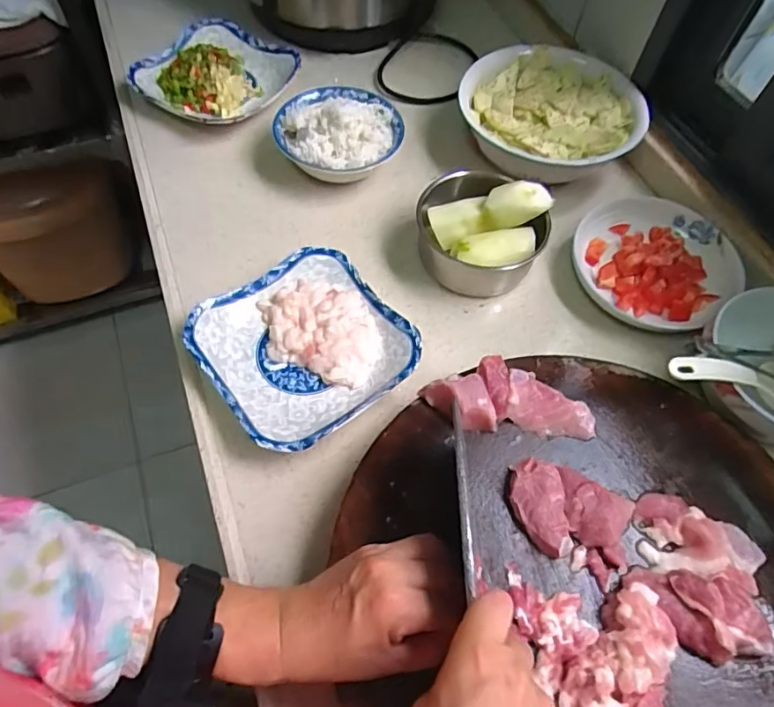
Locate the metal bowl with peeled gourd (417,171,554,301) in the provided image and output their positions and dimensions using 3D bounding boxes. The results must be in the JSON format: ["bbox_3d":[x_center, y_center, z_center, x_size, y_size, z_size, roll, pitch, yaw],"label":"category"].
[{"bbox_3d":[0.100,-0.131,0.565,0.131,0.081,0.121,1,60,-2],"label":"metal bowl with peeled gourd"}]

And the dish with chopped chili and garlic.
[{"bbox_3d":[-0.225,-0.372,0.719,0.184,0.051,0.175,1,60,-2],"label":"dish with chopped chili and garlic"}]

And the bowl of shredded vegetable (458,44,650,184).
[{"bbox_3d":[0.200,-0.291,0.659,0.214,0.072,0.186,9,60,2],"label":"bowl of shredded vegetable"}]

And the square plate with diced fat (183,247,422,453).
[{"bbox_3d":[-0.079,-0.004,0.508,0.175,0.042,0.175,-32,66,-20],"label":"square plate with diced fat"}]

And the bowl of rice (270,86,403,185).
[{"bbox_3d":[-0.057,-0.262,0.637,0.146,0.079,0.133,1,60,-2],"label":"bowl of rice"}]

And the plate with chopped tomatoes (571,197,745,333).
[{"bbox_3d":[0.295,-0.100,0.585,0.163,0.033,0.159,1,60,-2],"label":"plate with chopped tomatoes"}]

